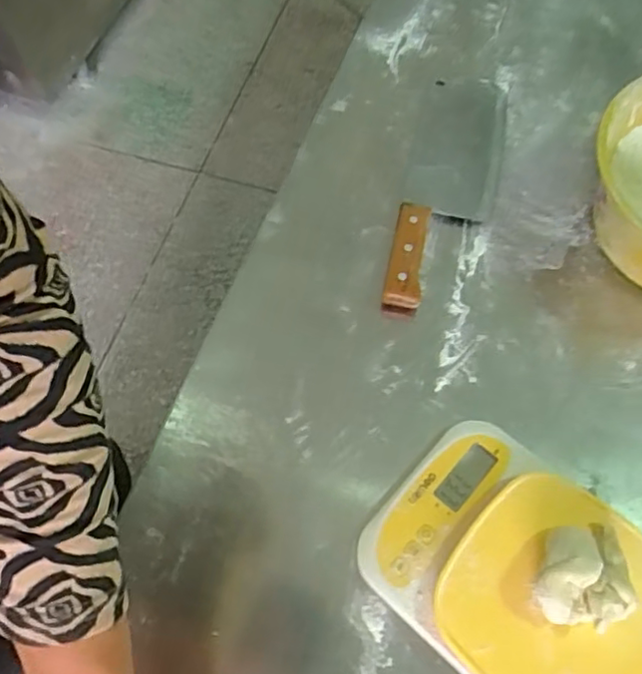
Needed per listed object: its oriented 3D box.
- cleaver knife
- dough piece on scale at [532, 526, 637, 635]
[{"bbox_3d":[0.120,-0.142,0.584,0.077,0.023,0.274,13,65,7],"label":"cleaver knife"},{"bbox_3d":[0.164,0.151,0.403,0.056,0.038,0.060,-1,63,1],"label":"dough piece on scale"}]

